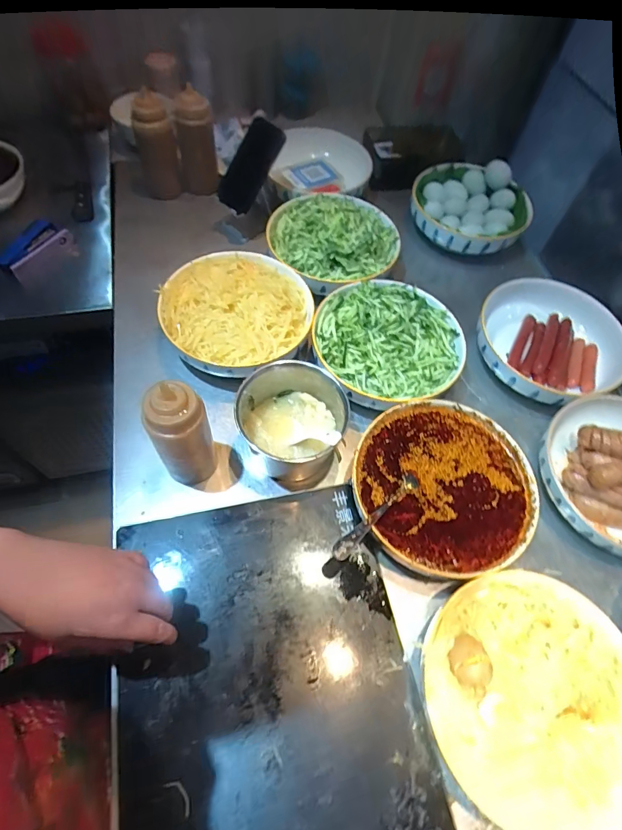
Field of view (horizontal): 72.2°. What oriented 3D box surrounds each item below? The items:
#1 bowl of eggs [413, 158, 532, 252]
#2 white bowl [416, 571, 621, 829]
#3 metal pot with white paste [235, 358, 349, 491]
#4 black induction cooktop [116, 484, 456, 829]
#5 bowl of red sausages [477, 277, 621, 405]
[{"bbox_3d":[0.310,-0.408,0.844,0.216,0.076,0.235,2,63,-5],"label":"bowl of eggs"},{"bbox_3d":[0.228,0.285,0.441,0.221,0.055,0.218,2,63,-5],"label":"white bowl"},{"bbox_3d":[-0.025,0.010,0.568,0.137,0.103,0.136,2,63,-5],"label":"metal pot with white paste"},{"bbox_3d":[-0.042,0.281,0.442,0.290,0.022,0.389,-9,64,-10],"label":"black induction cooktop"},{"bbox_3d":[0.371,-0.108,0.689,0.207,0.063,0.217,2,63,-5],"label":"bowl of red sausages"}]

